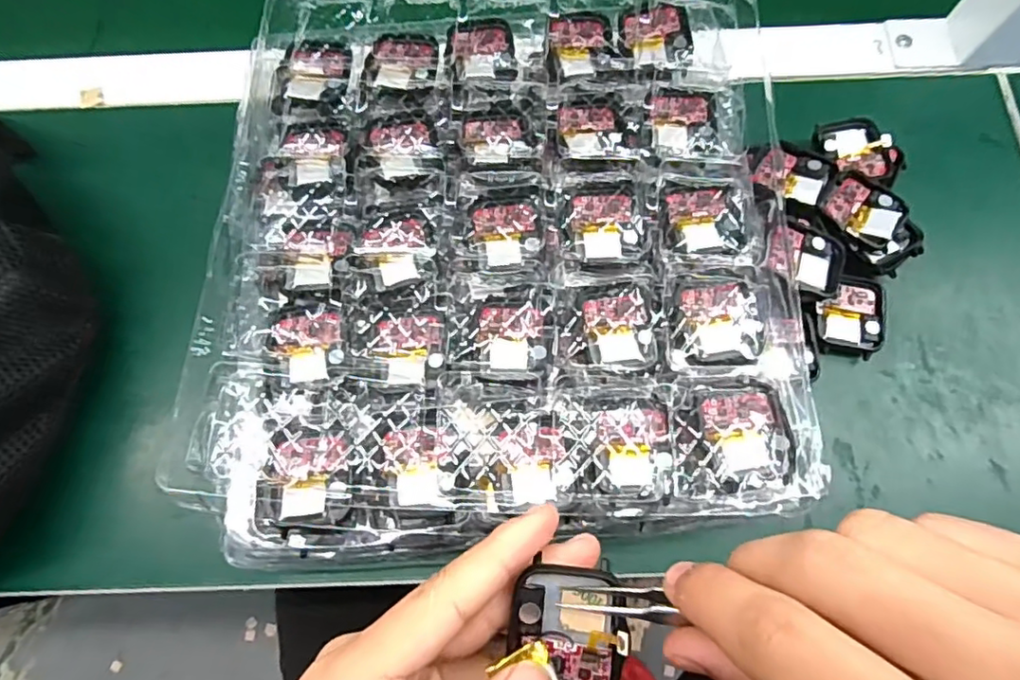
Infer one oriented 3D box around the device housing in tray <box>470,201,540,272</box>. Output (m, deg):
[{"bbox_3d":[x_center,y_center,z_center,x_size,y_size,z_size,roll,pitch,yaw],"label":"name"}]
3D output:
[{"bbox_3d":[-0.002,-0.051,0.290,0.034,0.011,0.033,-5,74,0],"label":"device housing in tray"}]

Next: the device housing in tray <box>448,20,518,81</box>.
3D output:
[{"bbox_3d":[-0.015,-0.160,0.321,0.036,0.008,0.039,0,74,1],"label":"device housing in tray"}]

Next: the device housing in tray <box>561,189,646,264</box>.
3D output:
[{"bbox_3d":[0.046,-0.057,0.290,0.038,0.012,0.033,0,74,1],"label":"device housing in tray"}]

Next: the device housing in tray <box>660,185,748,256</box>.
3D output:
[{"bbox_3d":[0.096,-0.058,0.286,0.038,0.011,0.037,-1,74,1],"label":"device housing in tray"}]

